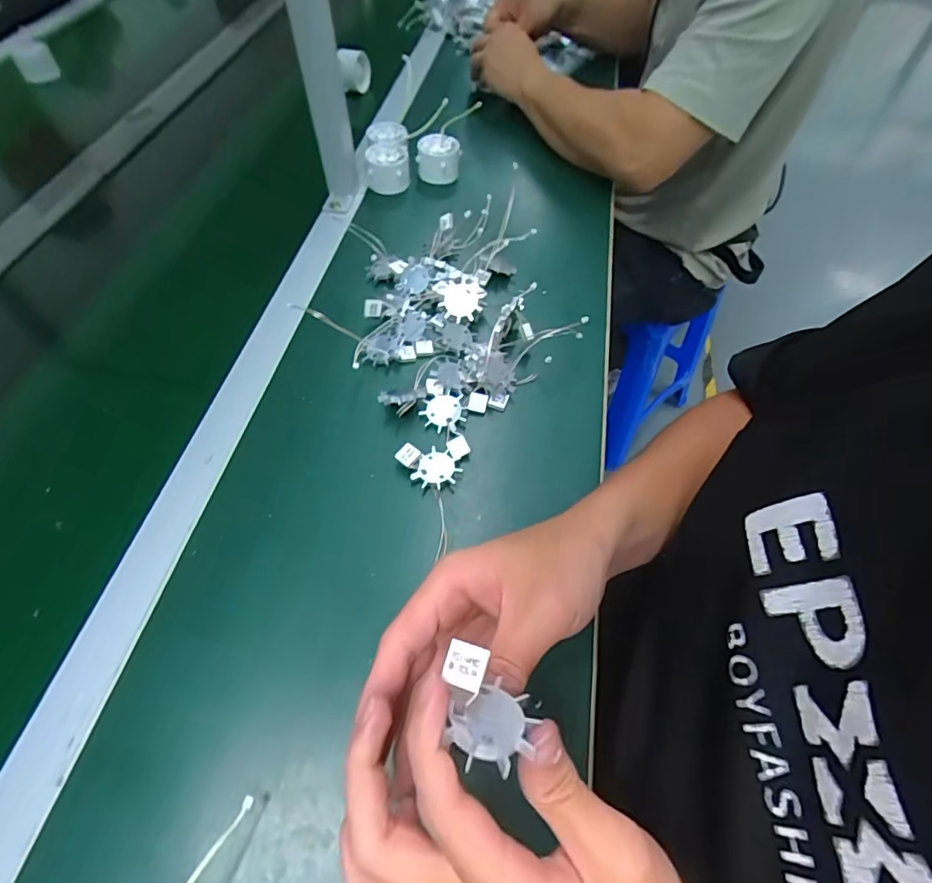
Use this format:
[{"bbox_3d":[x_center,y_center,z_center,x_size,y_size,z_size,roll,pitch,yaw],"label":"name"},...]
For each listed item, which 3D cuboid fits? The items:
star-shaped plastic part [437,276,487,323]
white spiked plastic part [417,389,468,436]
[{"bbox_3d":[-0.005,-0.135,0.481,0.041,0.009,0.043,-39,75,8],"label":"star-shaped plastic part"},{"bbox_3d":[-0.019,-0.026,0.434,0.038,0.008,0.039,8,57,4],"label":"white spiked plastic part"}]

